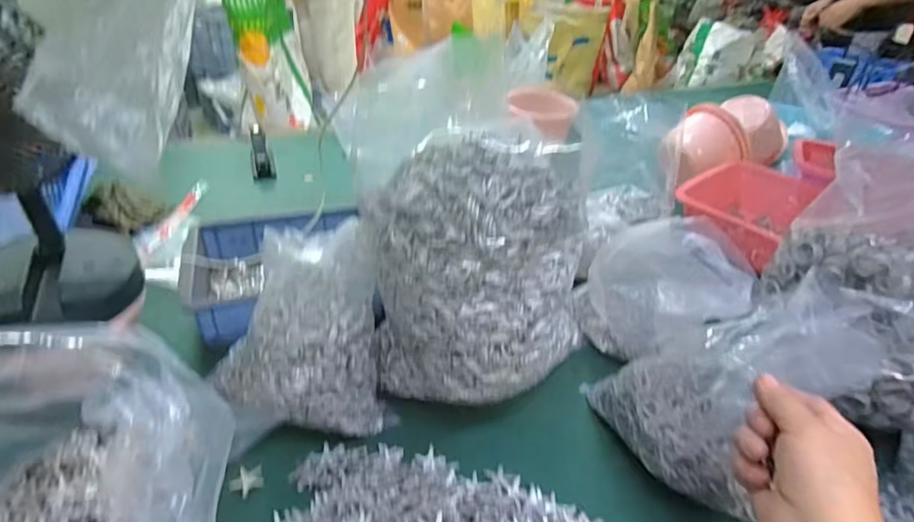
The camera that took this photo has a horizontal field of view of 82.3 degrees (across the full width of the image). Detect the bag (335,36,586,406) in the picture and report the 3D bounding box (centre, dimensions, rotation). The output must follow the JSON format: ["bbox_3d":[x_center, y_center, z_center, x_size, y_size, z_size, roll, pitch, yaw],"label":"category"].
[{"bbox_3d":[0.015,-0.026,0.482,0.190,0.314,0.161,23,40,26],"label":"bag"}]

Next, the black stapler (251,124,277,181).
[{"bbox_3d":[-0.361,-0.208,0.958,0.038,0.031,0.147,-10,51,-17],"label":"black stapler"}]

